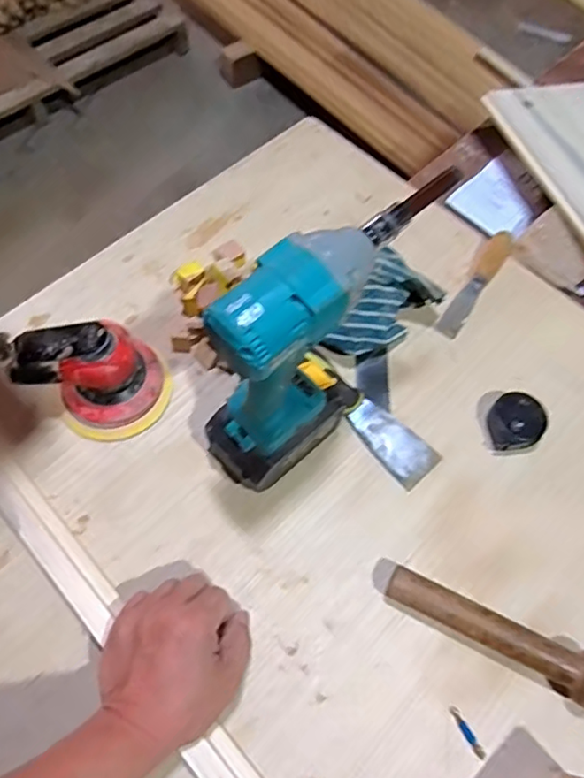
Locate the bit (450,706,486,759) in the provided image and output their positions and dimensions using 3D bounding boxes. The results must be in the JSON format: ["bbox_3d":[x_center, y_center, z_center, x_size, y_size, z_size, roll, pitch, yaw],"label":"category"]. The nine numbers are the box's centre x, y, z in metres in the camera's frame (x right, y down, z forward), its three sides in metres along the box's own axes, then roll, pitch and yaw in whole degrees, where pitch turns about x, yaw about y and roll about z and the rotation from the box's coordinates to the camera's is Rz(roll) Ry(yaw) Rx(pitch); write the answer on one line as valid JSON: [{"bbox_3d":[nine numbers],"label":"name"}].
[{"bbox_3d":[0.146,0.285,0.472,0.008,0.004,0.043,-27,67,-14],"label":"bit"}]

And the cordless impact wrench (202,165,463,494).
[{"bbox_3d":[0.022,-0.039,0.479,0.075,0.253,0.225,41,68,17],"label":"cordless impact wrench"}]

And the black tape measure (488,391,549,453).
[{"bbox_3d":[0.232,0.035,0.590,0.057,0.027,0.055,1,63,-2],"label":"black tape measure"}]

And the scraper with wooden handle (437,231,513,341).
[{"bbox_3d":[0.220,-0.127,0.675,0.028,0.016,0.162,33,67,14],"label":"scraper with wooden handle"}]

